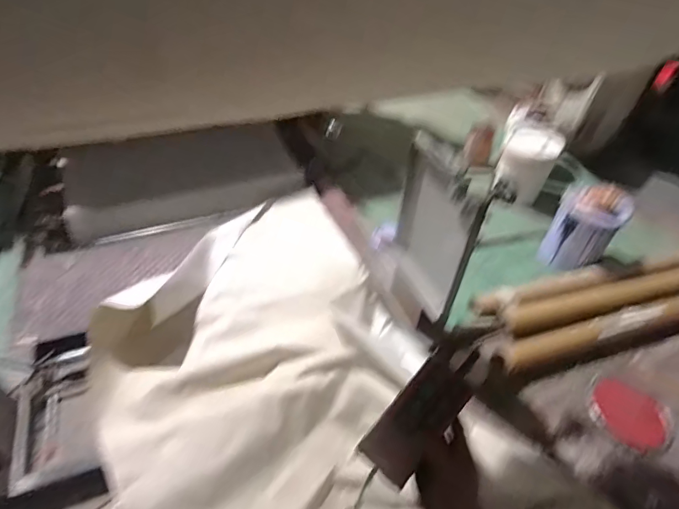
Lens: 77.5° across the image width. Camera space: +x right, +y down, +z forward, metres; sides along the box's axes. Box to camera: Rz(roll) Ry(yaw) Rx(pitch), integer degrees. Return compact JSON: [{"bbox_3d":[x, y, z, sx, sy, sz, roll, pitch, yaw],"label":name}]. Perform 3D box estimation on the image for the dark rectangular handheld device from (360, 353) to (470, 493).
[{"bbox_3d":[0.098,0.208,0.536,0.070,0.007,0.152,39,82,18],"label":"dark rectangular handheld device"}]

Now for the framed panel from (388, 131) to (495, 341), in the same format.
[{"bbox_3d":[0.312,-0.037,1.558,0.050,0.746,0.420,-12,46,-18],"label":"framed panel"}]

